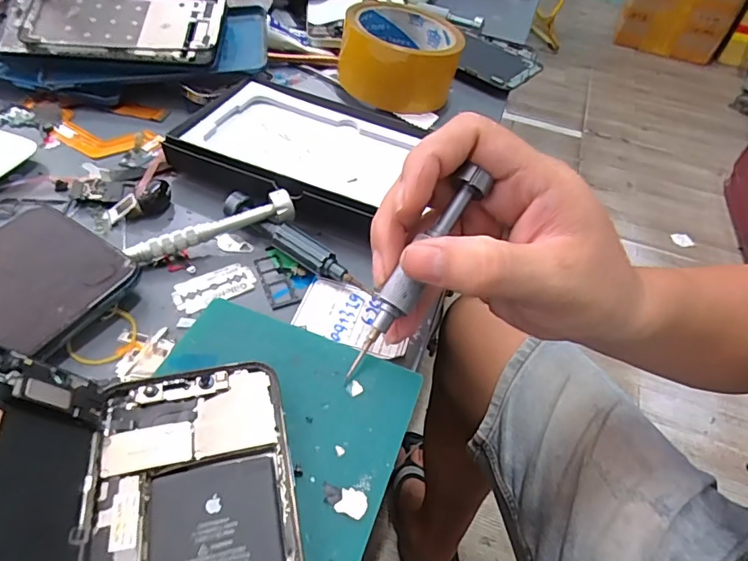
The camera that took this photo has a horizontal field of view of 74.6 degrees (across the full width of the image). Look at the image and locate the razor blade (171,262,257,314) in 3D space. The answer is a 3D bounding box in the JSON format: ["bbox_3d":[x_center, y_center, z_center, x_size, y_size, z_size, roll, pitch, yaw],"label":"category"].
[{"bbox_3d":[-0.085,0.003,0.261,0.042,0.004,0.023,-25,57,-26],"label":"razor blade"}]

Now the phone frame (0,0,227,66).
[{"bbox_3d":[-0.197,-0.195,0.366,0.166,0.006,0.077,3,67,-2],"label":"phone frame"}]

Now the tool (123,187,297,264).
[{"bbox_3d":[-0.087,-0.030,0.266,0.090,0.013,0.013,-17,53,-21],"label":"tool"}]

